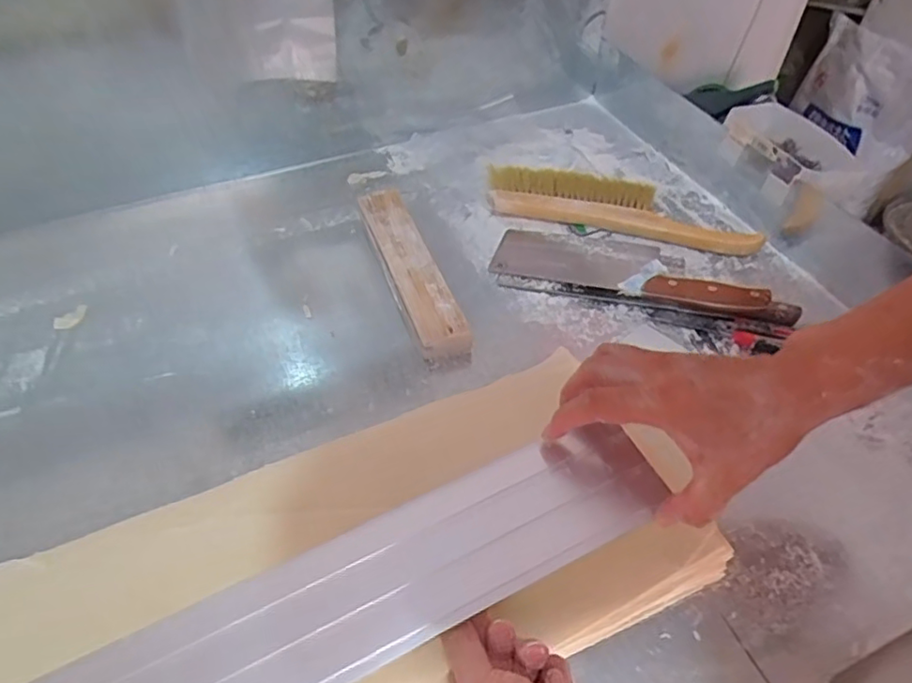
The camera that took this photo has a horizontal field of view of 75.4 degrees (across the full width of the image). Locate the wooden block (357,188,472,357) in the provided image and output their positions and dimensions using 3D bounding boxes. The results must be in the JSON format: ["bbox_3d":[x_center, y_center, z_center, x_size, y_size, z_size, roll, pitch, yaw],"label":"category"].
[{"bbox_3d":[-0.053,-0.087,0.691,0.061,0.036,0.272,-16,50,-14],"label":"wooden block"}]

